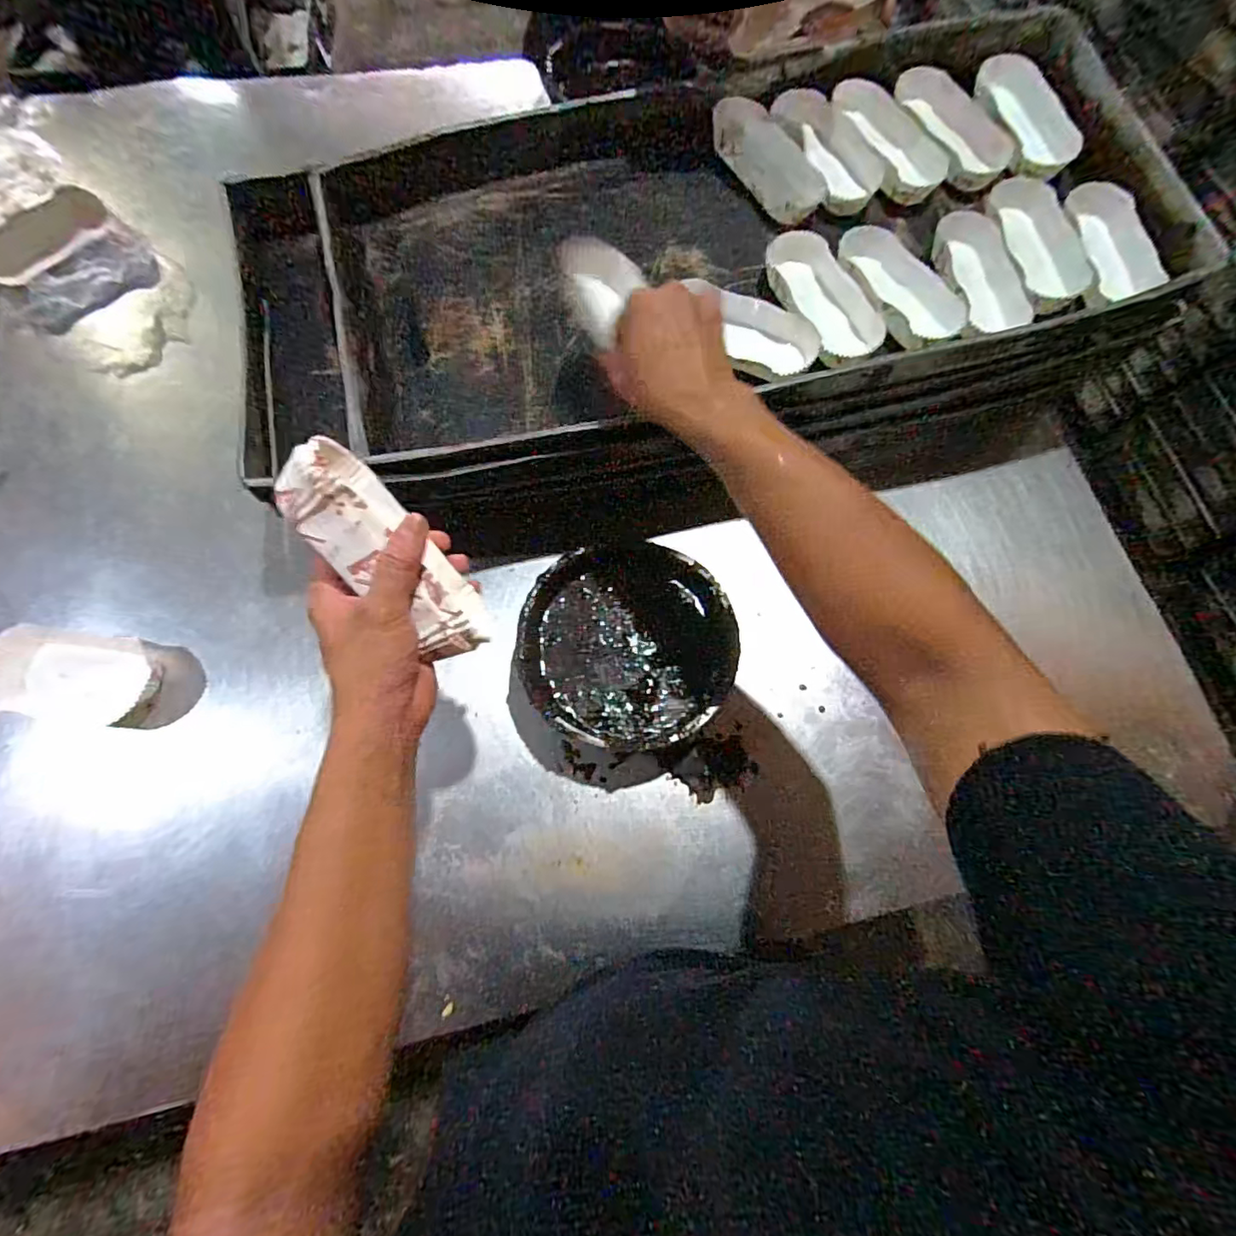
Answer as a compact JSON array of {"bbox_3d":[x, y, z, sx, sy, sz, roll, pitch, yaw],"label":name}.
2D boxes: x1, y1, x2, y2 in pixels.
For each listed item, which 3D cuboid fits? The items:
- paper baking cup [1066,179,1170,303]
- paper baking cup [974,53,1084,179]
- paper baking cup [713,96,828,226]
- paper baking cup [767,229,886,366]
[{"bbox_3d":[0.500,-0.388,0.586,0.036,0.040,0.149,-8,71,-4],"label":"paper baking cup"},{"bbox_3d":[0.440,-0.543,0.618,0.054,0.037,0.143,-18,72,-7],"label":"paper baking cup"},{"bbox_3d":[0.161,-0.484,0.603,0.075,0.031,0.149,-30,74,-10],"label":"paper baking cup"},{"bbox_3d":[0.201,-0.311,0.553,0.067,0.026,0.148,-19,72,-7],"label":"paper baking cup"}]

